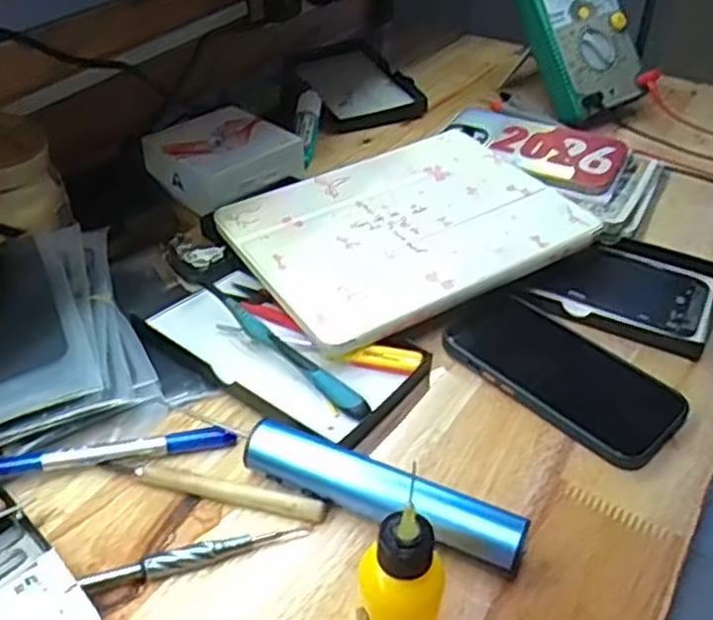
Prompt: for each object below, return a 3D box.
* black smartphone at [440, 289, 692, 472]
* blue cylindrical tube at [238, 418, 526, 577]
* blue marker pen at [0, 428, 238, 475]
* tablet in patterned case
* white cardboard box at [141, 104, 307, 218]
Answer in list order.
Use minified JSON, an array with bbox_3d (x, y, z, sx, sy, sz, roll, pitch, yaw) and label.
[{"bbox_3d":[0.132,0.038,0.479,0.151,0.017,0.079,32,47,32],"label":"black smartphone"},{"bbox_3d":[0.012,0.097,0.391,0.151,0.027,0.027,19,42,20],"label":"blue cylindrical tube"},{"bbox_3d":[-0.132,0.078,0.413,0.127,0.009,0.010,-6,40,-11],"label":"blue marker pen"},{"bbox_3d":[0.041,-0.070,0.572,0.259,0.014,0.191,-24,46,-22],"label":"tablet in patterned case"},{"bbox_3d":[-0.117,-0.135,0.658,0.111,0.043,0.108,32,48,32],"label":"white cardboard box"}]

